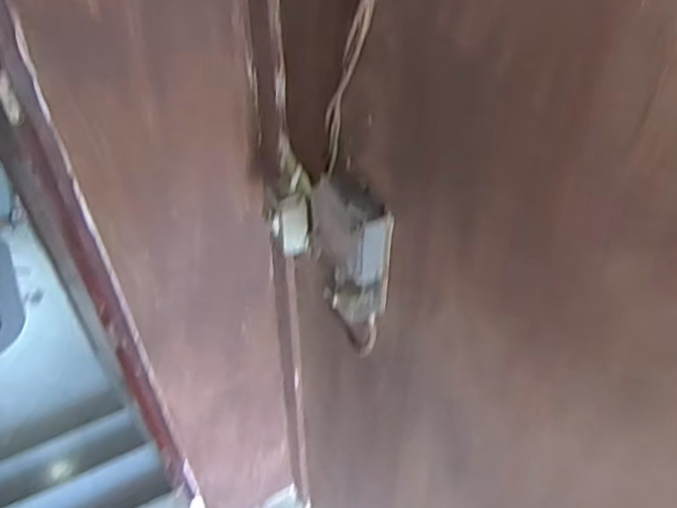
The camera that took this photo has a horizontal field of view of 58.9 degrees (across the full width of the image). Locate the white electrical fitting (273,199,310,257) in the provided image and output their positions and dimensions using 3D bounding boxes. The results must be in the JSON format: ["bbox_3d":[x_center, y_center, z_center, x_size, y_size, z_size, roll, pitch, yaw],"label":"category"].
[{"bbox_3d":[-0.098,-0.049,1.228,0.068,0.157,0.030,-12,48,-12],"label":"white electrical fitting"}]

